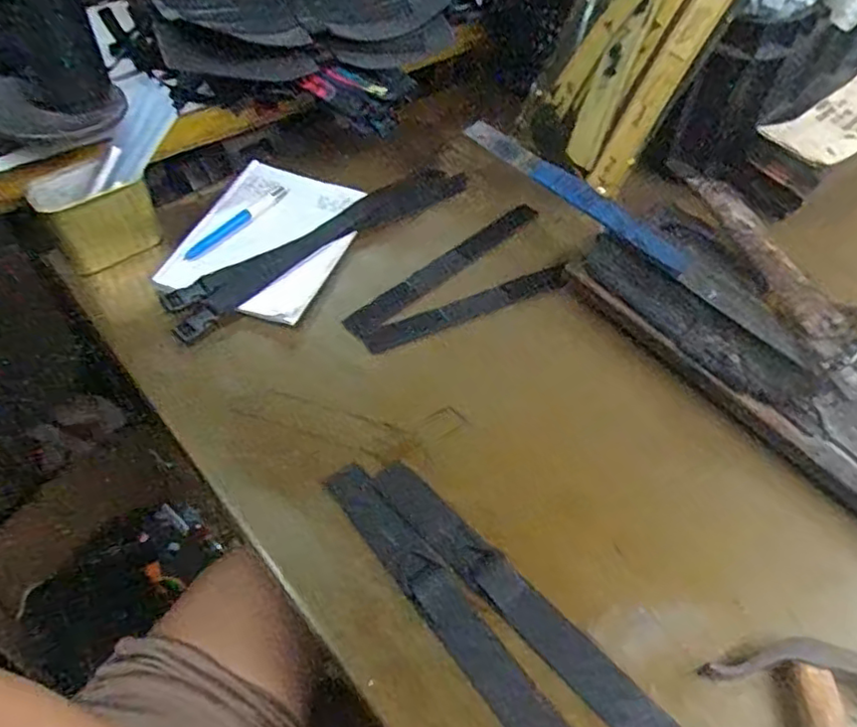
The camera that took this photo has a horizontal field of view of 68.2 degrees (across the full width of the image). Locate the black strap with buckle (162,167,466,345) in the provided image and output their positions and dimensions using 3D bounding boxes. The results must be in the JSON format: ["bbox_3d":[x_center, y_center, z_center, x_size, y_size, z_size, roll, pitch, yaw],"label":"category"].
[{"bbox_3d":[-0.105,-0.135,0.670,0.361,0.015,0.058,-30,58,-24],"label":"black strap with buckle"}]

